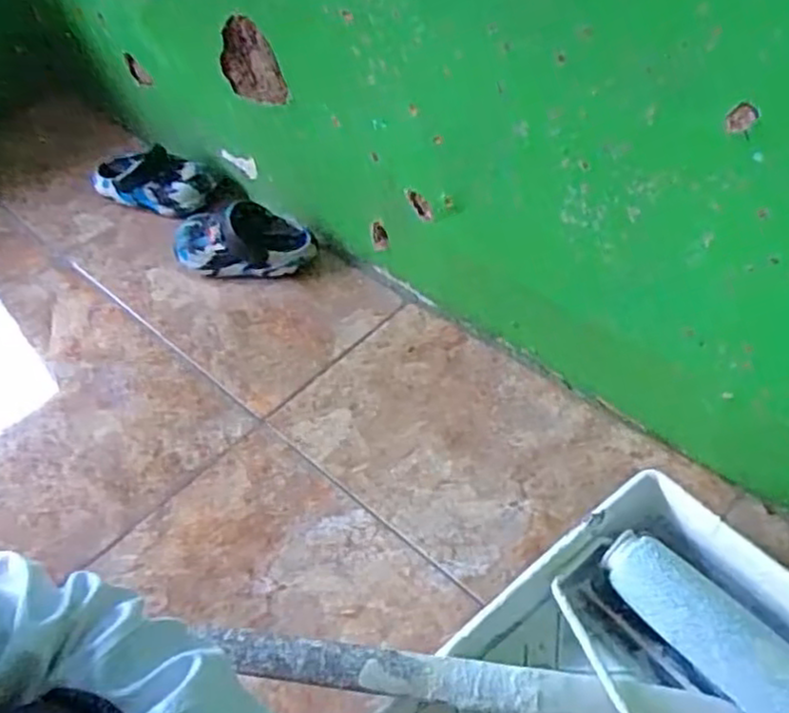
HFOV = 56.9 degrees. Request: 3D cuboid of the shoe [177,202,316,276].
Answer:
[{"bbox_3d":[-0.183,-0.143,0.892,0.174,0.063,0.085,1,50,5],"label":"shoe"}]

